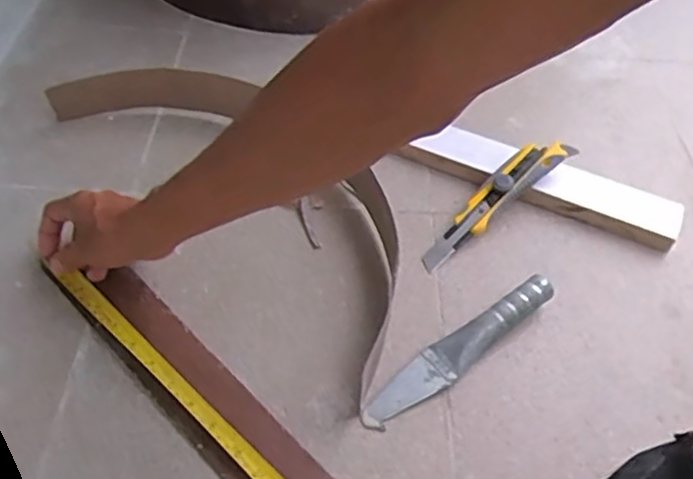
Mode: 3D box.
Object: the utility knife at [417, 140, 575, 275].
[{"bbox_3d":[0.145,-0.038,0.661,0.198,0.021,0.038,-41,62,-17],"label":"utility knife"}]

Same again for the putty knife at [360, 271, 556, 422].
[{"bbox_3d":[0.096,0.087,0.559,0.191,0.028,0.035,-31,57,-26],"label":"putty knife"}]

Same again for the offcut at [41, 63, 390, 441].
[{"bbox_3d":[-0.086,-0.052,0.642,0.169,0.060,0.477,-35,59,-29],"label":"offcut"}]

